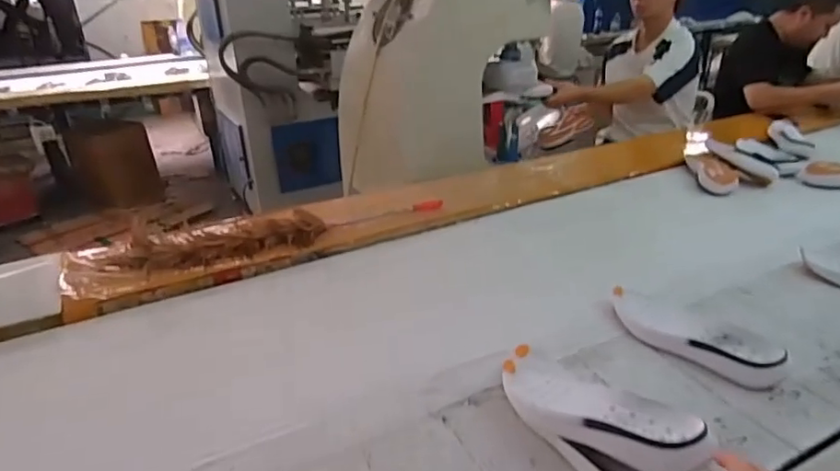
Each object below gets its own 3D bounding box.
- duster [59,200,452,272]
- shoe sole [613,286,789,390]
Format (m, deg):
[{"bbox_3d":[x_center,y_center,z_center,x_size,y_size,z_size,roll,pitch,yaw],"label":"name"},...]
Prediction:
[{"bbox_3d":[-0.334,-0.005,1.233,0.810,0.083,0.149,-11,29,-17],"label":"duster"},{"bbox_3d":[0.436,0.157,0.887,0.107,0.037,0.280,-24,34,-36],"label":"shoe sole"}]

